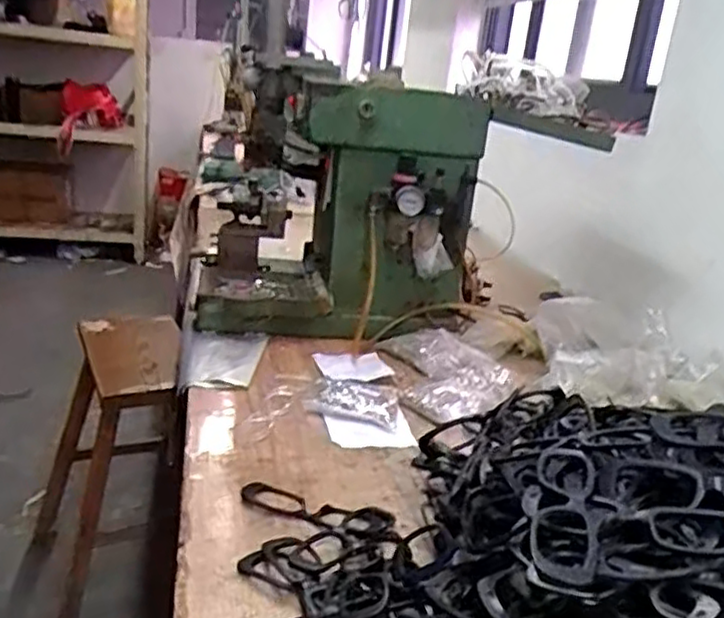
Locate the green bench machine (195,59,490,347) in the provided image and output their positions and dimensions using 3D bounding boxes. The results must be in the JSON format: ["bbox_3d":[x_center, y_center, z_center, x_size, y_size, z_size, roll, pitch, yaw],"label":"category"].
[{"bbox_3d":[-0.037,-0.175,1.281,0.442,0.444,0.362,-2,20,-23],"label":"green bench machine"}]

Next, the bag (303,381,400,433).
[{"bbox_3d":[-0.014,0.130,1.030,0.132,0.021,0.093,8,18,4],"label":"bag"}]

